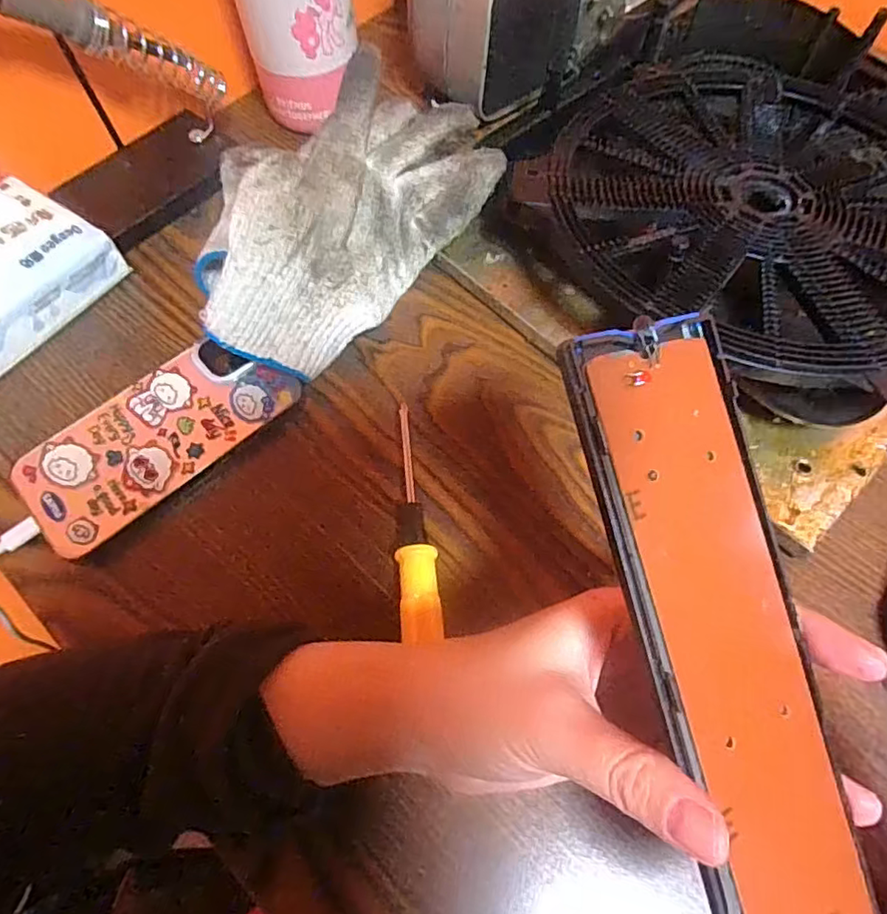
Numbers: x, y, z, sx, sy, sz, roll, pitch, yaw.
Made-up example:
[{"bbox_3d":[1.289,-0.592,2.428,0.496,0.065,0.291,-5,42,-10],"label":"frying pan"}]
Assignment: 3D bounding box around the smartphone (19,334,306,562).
[{"bbox_3d":[-0.150,-0.014,0.301,0.139,0.010,0.070,-40,74,-15],"label":"smartphone"}]

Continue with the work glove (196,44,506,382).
[{"bbox_3d":[-0.055,-0.135,0.322,0.096,0.069,0.198,40,70,16],"label":"work glove"}]

